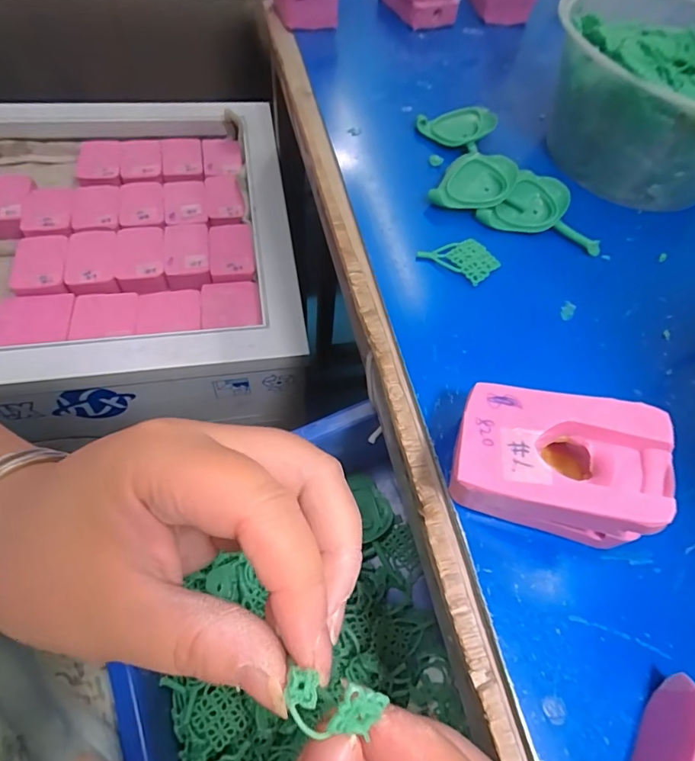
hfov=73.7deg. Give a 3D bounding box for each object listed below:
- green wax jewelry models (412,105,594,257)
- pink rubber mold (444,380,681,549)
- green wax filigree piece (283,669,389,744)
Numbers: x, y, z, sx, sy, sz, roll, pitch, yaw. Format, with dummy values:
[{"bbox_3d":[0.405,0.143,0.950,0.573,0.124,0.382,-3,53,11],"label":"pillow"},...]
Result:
[{"bbox_3d":[0.100,-0.136,0.297,0.120,0.020,0.096,16,59,5],"label":"green wax jewelry models"},{"bbox_3d":[0.076,0.032,0.180,0.068,0.048,0.047,18,59,6],"label":"pink rubber mold"},{"bbox_3d":[-0.003,0.072,0.101,0.022,0.004,0.011,14,59,-2],"label":"green wax filigree piece"}]

